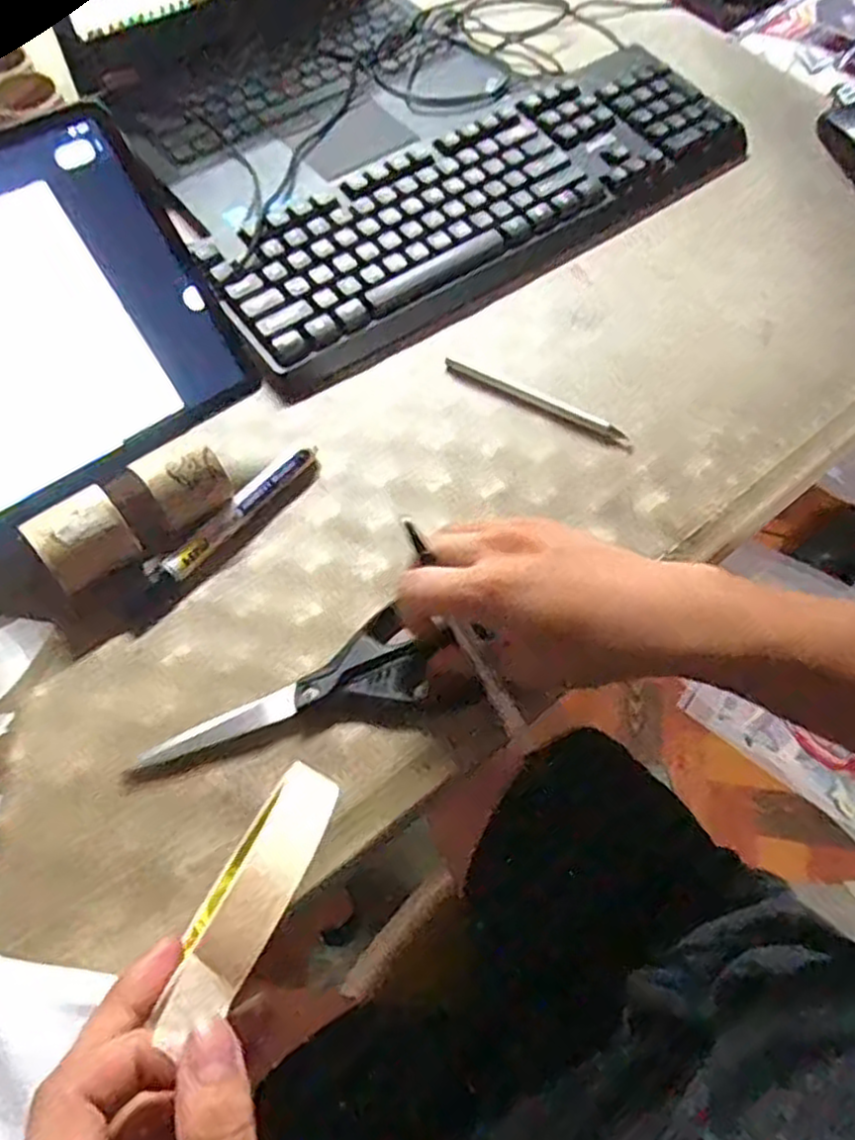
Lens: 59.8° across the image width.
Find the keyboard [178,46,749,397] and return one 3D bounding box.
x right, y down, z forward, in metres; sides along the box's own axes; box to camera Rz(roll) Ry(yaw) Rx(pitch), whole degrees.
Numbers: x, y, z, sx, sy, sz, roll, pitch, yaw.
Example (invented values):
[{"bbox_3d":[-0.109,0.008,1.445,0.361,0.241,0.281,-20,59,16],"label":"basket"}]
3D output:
[{"bbox_3d":[0.047,-0.271,0.544,0.433,0.032,0.136,-35,69,-20],"label":"keyboard"}]

